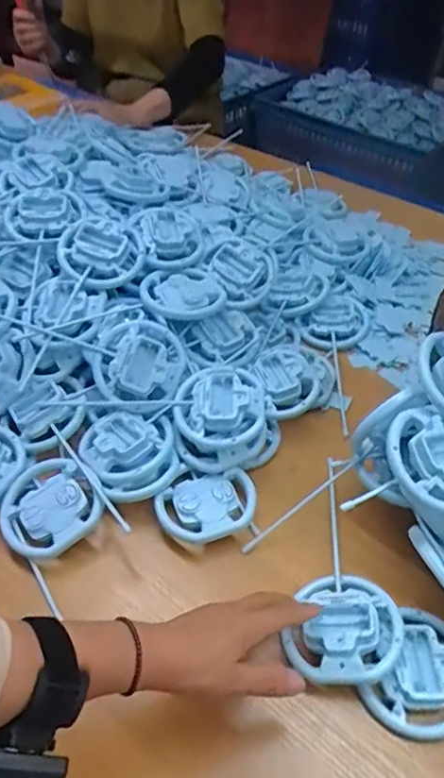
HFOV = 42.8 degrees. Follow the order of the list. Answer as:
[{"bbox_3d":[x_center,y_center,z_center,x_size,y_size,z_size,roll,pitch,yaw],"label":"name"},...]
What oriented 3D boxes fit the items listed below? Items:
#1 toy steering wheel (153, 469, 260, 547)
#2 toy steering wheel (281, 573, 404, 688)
[{"bbox_3d":[-0.014,0.121,0.595,0.099,0.022,0.075,-24,51,-21],"label":"toy steering wheel"},{"bbox_3d":[0.109,0.208,0.495,0.090,0.036,0.098,0,47,0],"label":"toy steering wheel"}]

